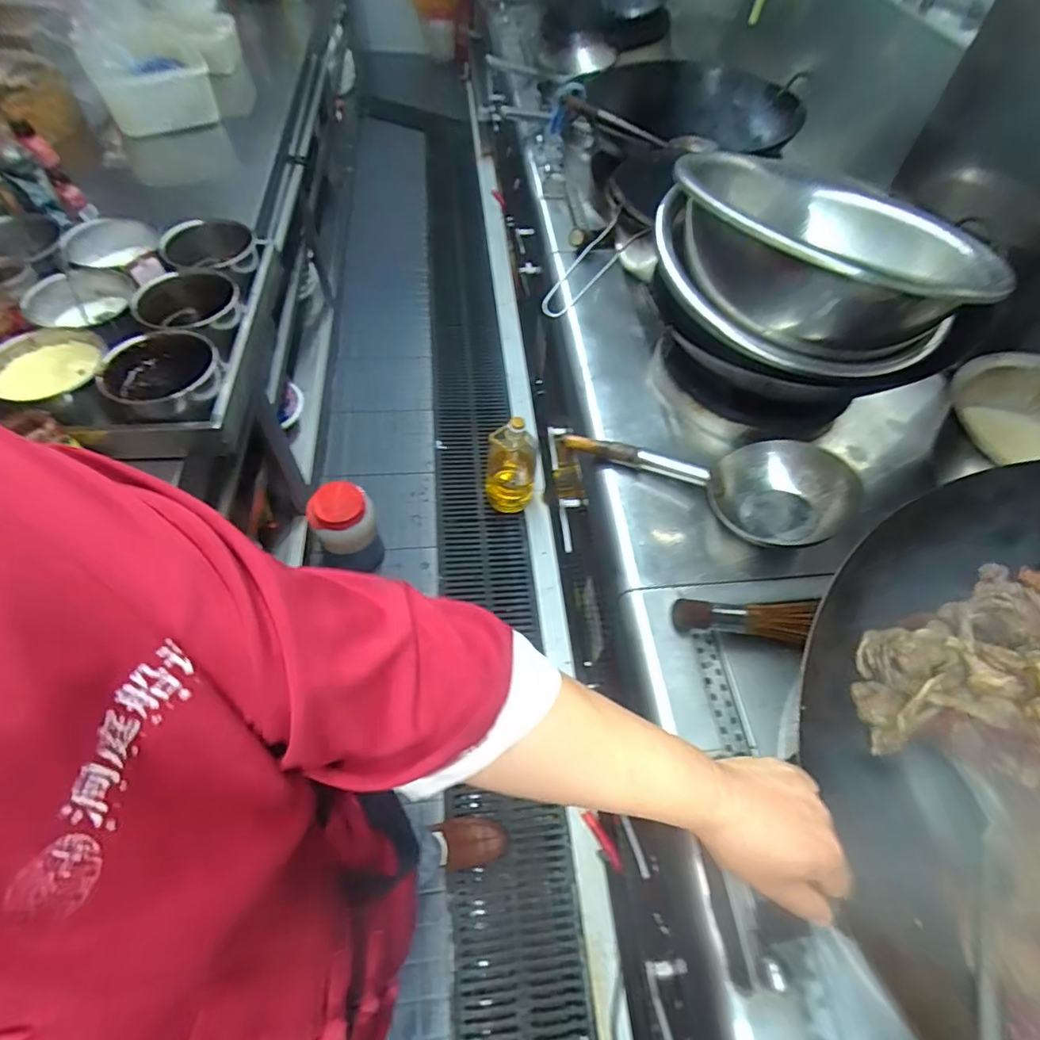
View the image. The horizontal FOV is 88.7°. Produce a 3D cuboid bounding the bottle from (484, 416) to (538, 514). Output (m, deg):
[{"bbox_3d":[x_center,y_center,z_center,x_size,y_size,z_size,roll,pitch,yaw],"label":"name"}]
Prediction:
[{"bbox_3d":[-0.029,-0.171,1.647,0.158,0.338,0.136,5,57,-1],"label":"bottle"}]

